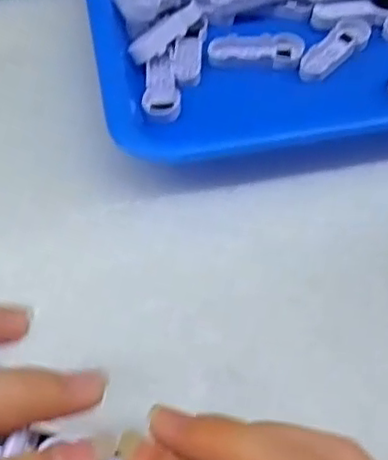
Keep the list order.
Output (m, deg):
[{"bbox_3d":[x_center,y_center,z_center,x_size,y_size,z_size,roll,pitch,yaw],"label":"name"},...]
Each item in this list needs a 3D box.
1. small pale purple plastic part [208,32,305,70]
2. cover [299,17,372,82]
[{"bbox_3d":[0.034,-0.099,0.359,0.050,0.007,0.017,1,56,0],"label":"small pale purple plastic part"},{"bbox_3d":[0.080,-0.101,0.364,0.020,0.004,0.056,37,63,22],"label":"cover"}]

